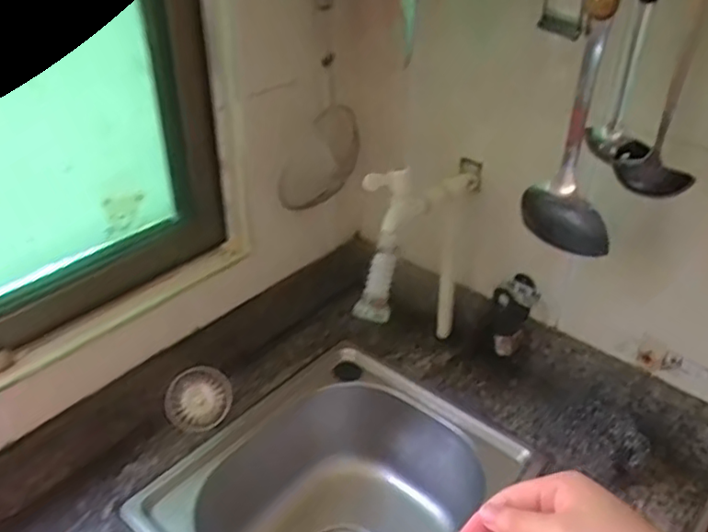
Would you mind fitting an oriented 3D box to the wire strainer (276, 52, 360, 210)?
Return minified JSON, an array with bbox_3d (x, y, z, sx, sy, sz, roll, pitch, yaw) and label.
[{"bbox_3d":[-0.041,-0.165,0.799,0.056,0.174,0.111,18,38,24],"label":"wire strainer"}]

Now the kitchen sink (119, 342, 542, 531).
[{"bbox_3d":[-0.019,0.325,0.791,0.328,0.205,0.373,25,41,31],"label":"kitchen sink"}]

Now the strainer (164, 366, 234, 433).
[{"bbox_3d":[-0.194,0.167,0.803,0.082,0.012,0.075,4,74,-14],"label":"strainer"}]

